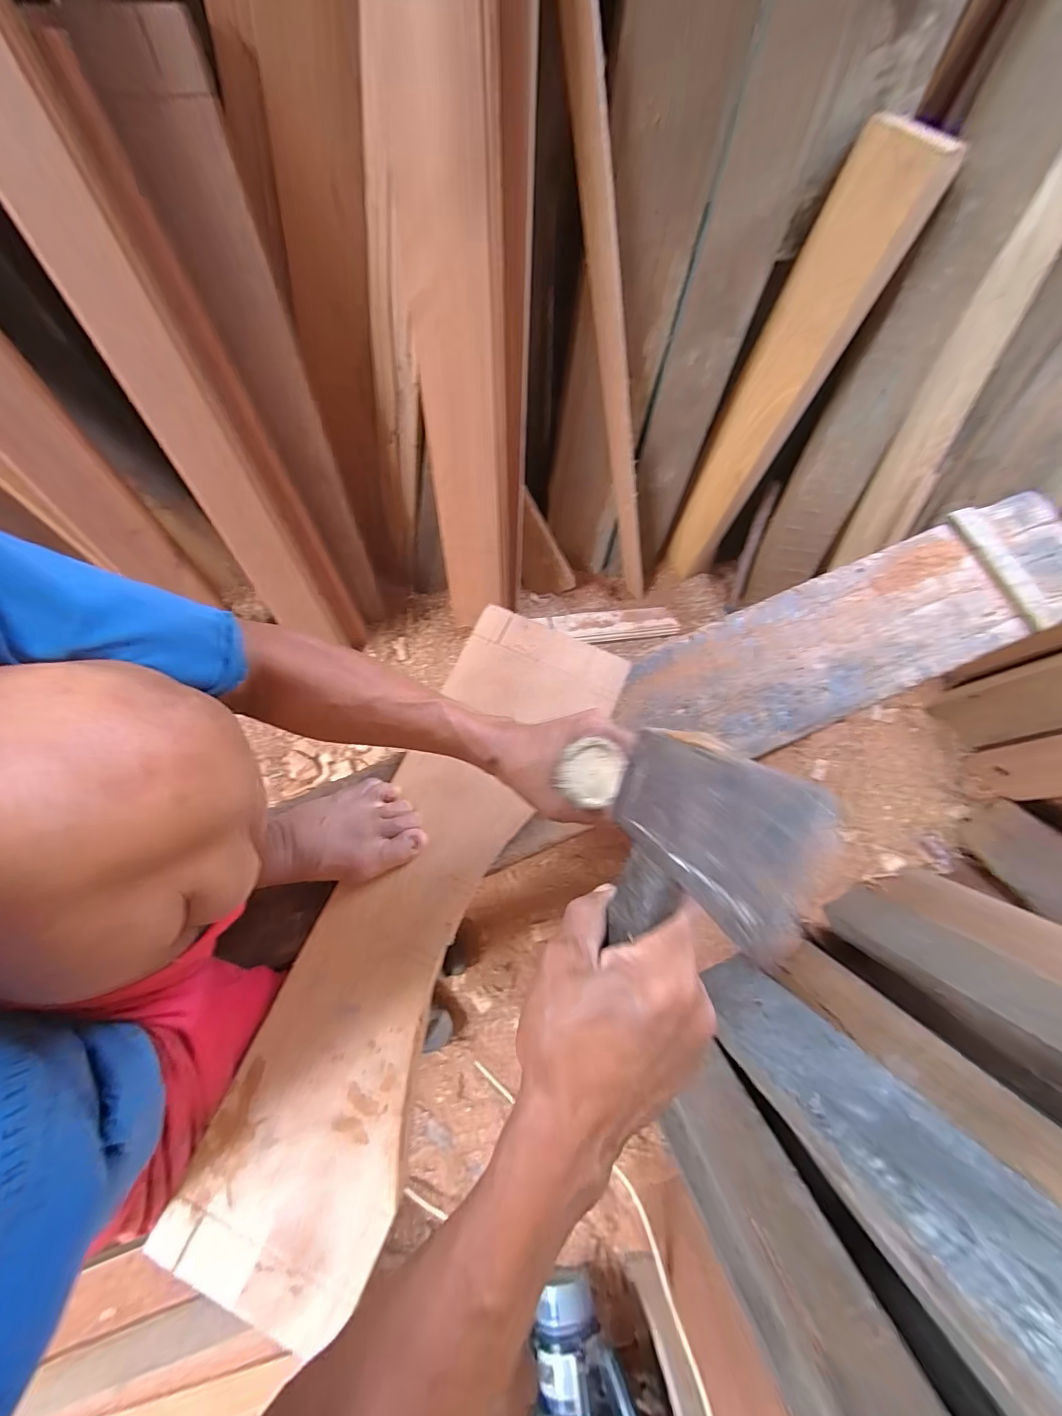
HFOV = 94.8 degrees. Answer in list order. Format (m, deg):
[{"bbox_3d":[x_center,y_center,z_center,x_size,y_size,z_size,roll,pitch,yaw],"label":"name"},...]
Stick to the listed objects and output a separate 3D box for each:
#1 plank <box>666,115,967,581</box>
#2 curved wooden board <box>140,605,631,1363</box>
[{"bbox_3d":[0.384,-0.487,0.827,0.120,0.649,0.060,30,54,7],"label":"plank"},{"bbox_3d":[-0.119,0.219,0.532,0.195,0.027,0.712,24,75,6],"label":"curved wooden board"}]

